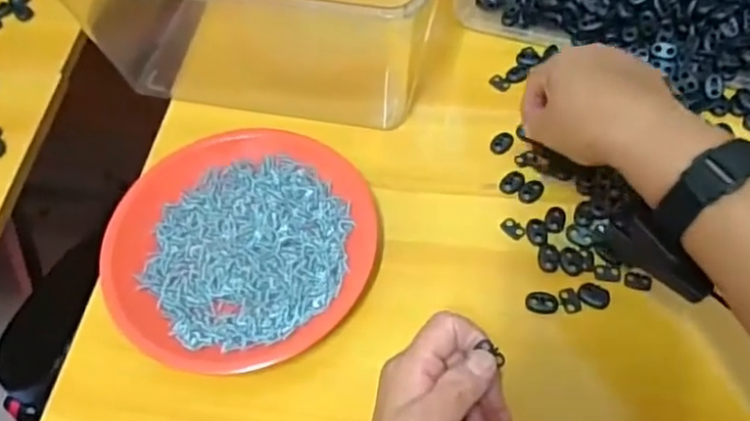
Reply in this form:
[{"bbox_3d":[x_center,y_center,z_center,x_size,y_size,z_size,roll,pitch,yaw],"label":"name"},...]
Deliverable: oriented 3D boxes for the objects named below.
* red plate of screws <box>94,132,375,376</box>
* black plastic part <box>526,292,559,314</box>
[{"bbox_3d":[-0.100,0.020,0.479,0.188,0.017,0.196,-2,58,3],"label":"red plate of screws"},{"bbox_3d":[0.117,0.064,0.451,0.022,0.007,0.014,9,60,10],"label":"black plastic part"}]

